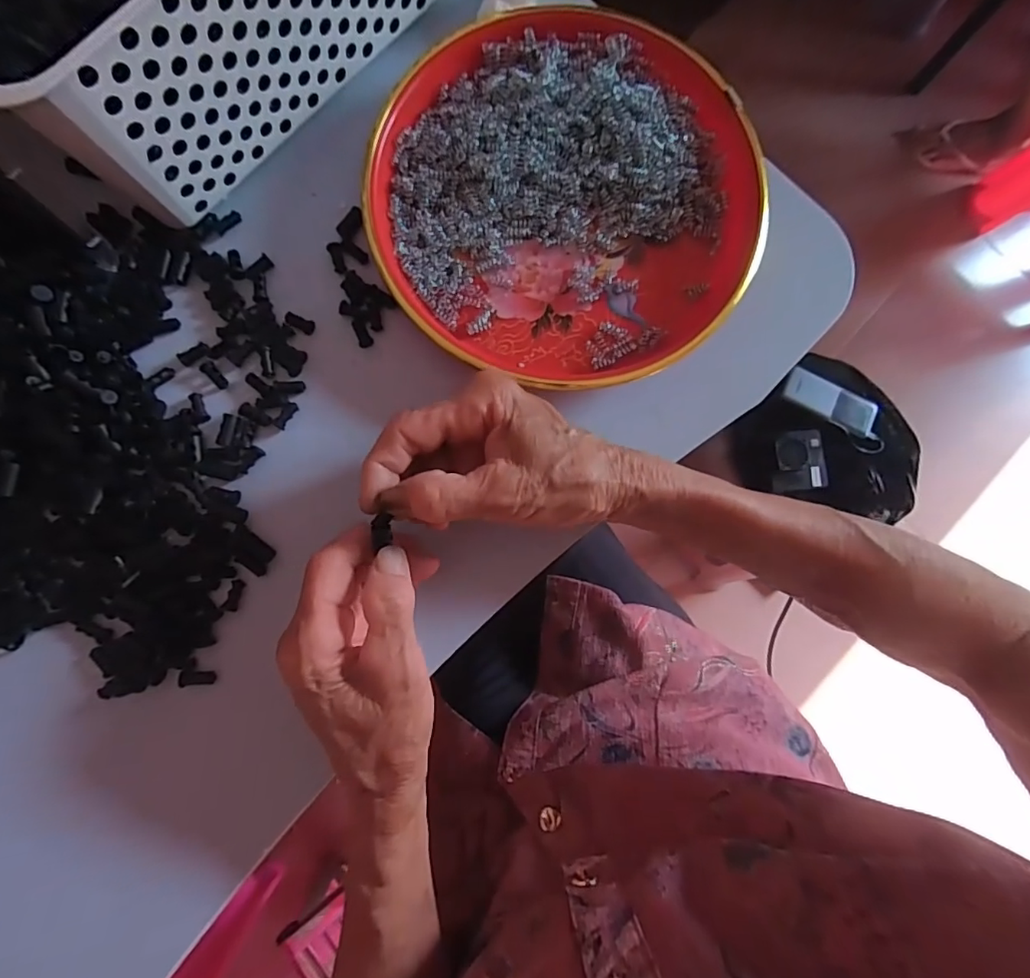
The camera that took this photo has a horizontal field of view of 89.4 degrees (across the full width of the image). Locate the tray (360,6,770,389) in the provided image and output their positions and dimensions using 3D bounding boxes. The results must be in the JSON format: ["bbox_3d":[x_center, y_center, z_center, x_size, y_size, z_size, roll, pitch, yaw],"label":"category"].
[{"bbox_3d":[0.029,-0.166,0.300,0.214,0.030,0.202,0,83,-3],"label":"tray"}]

